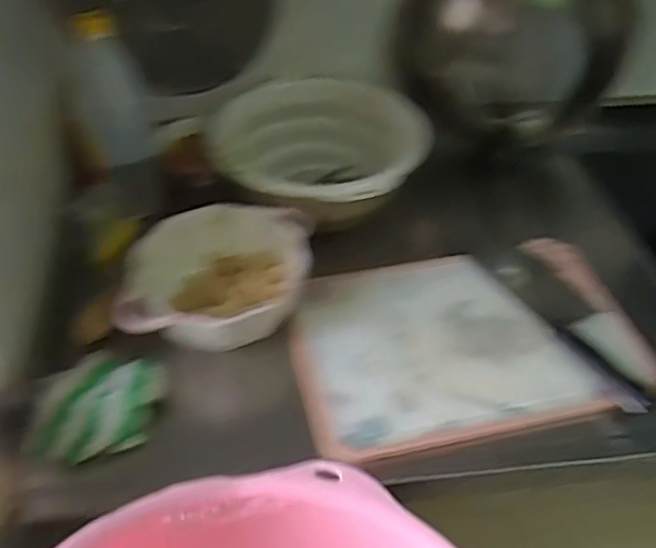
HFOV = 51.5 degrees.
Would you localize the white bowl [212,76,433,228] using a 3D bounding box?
[{"bbox_3d":[-0.003,-0.154,0.900,0.264,0.093,0.264,0,44,0],"label":"white bowl"}]

